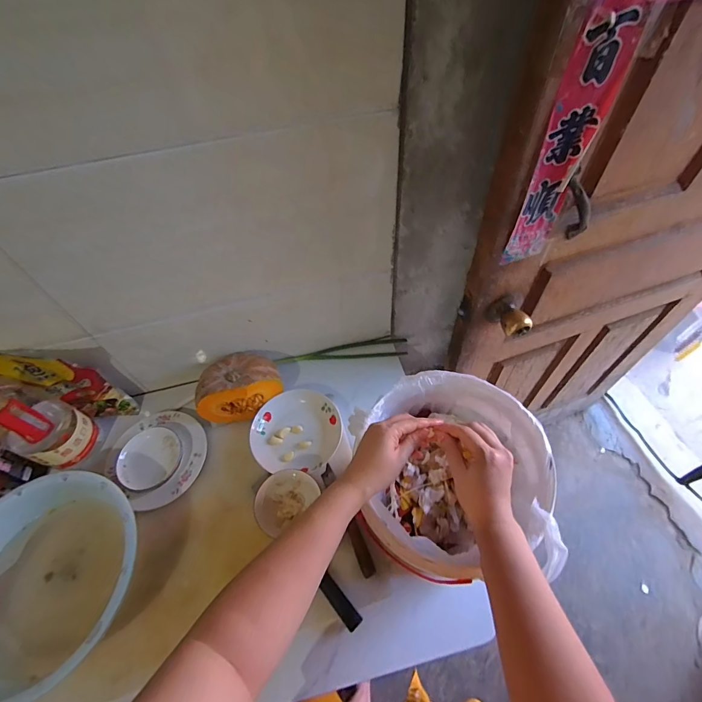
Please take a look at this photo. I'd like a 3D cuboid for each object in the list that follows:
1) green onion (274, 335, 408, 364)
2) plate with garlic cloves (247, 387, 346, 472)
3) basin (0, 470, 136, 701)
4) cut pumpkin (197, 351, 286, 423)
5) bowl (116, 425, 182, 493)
[{"bbox_3d":[-0.021,-0.006,0.921,0.317,0.027,0.064,-5,55,1],"label":"green onion"},{"bbox_3d":[-0.115,0.169,0.784,0.180,0.039,0.177,-2,55,3],"label":"plate with garlic cloves"},{"bbox_3d":[-0.491,0.373,0.604,0.303,0.111,0.291,-2,55,3],"label":"basin"},{"bbox_3d":[-0.244,0.077,0.818,0.178,0.108,0.124,-17,56,-7],"label":"cut pumpkin"},{"bbox_3d":[-0.396,0.214,0.736,0.114,0.033,0.122,-2,55,3],"label":"bowl"}]

